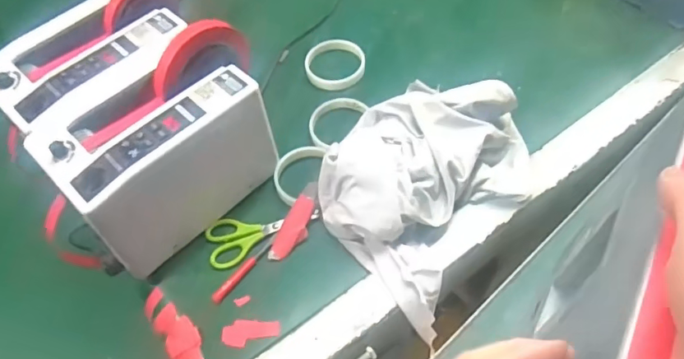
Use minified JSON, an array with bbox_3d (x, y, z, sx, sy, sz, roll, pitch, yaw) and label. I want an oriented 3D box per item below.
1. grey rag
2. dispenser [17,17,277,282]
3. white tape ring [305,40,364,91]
[{"bbox_3d":[0.093,-0.010,0.590,0.207,0.069,0.270,34,66,23],"label":"grey rag"},{"bbox_3d":[-0.198,-0.037,0.573,0.266,0.153,0.145,-41,64,-19],"label":"dispenser"},{"bbox_3d":[-0.009,-0.161,0.736,0.082,0.020,0.085,-2,58,3],"label":"white tape ring"}]

